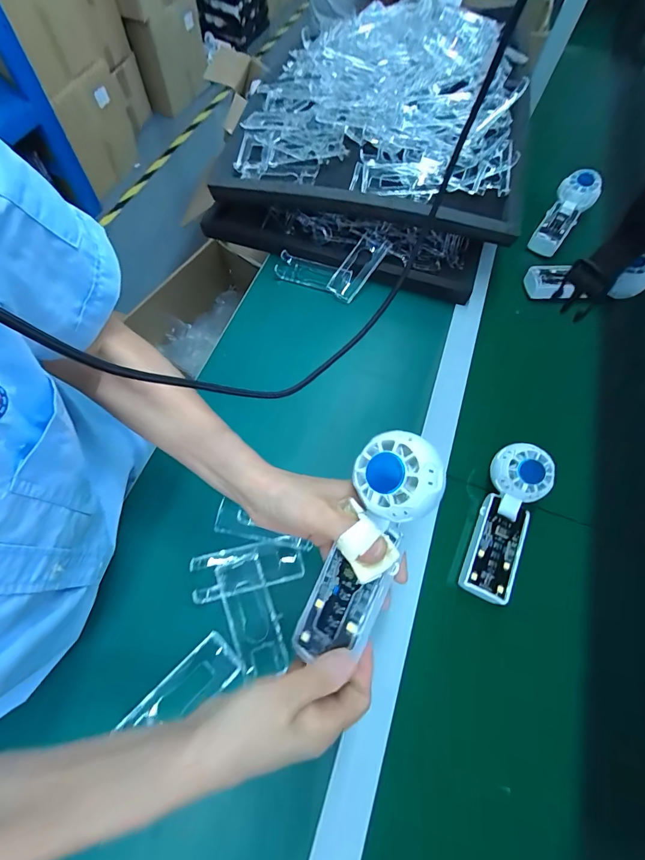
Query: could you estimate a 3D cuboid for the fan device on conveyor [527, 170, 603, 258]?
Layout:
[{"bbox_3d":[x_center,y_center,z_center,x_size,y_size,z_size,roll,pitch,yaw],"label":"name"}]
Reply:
[{"bbox_3d":[0.385,-0.345,0.585,0.056,0.029,0.140,34,88,12],"label":"fan device on conveyor"}]

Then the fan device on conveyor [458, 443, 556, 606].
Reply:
[{"bbox_3d":[0.196,0.096,0.391,0.054,0.033,0.165,23,80,7],"label":"fan device on conveyor"}]

